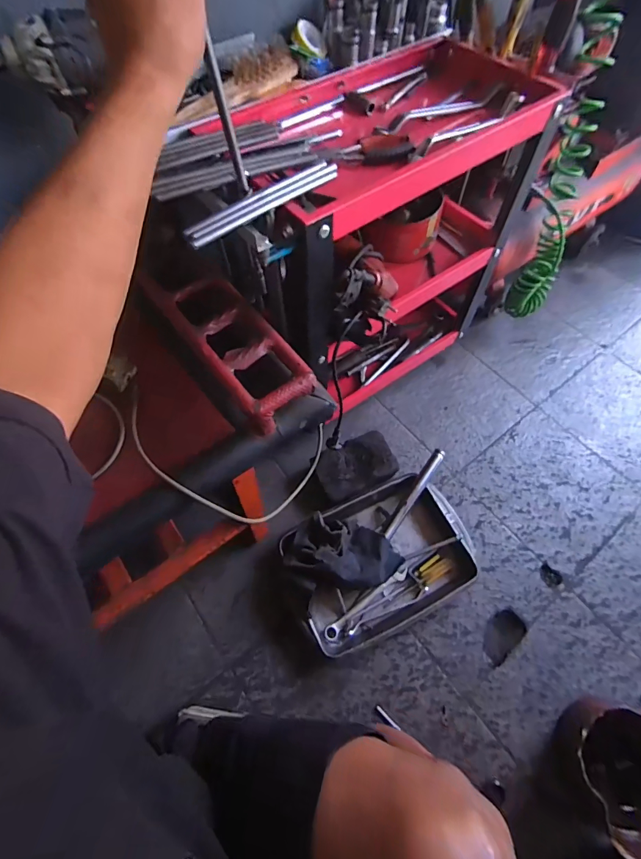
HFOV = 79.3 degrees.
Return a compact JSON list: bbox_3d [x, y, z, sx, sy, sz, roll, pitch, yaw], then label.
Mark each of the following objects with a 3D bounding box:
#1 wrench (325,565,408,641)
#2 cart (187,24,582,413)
[{"bbox_3d":[0.093,0.331,0.744,0.200,0.010,0.024,-33,65,-15],"label":"wrench"},{"bbox_3d":[0.094,-0.305,0.732,0.493,0.488,0.293,-36,68,-18],"label":"cart"}]

